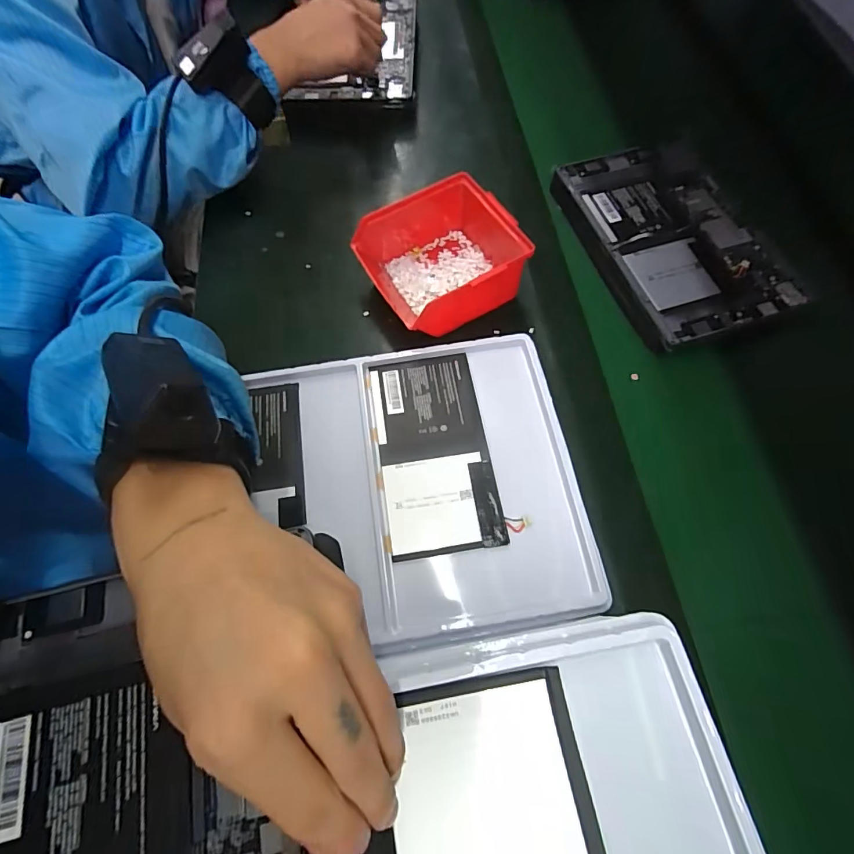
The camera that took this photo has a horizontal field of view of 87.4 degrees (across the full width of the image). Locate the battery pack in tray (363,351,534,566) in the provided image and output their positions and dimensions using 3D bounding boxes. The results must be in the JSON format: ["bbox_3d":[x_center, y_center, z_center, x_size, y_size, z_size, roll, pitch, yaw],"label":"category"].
[{"bbox_3d":[0.005,0.019,0.380,0.098,0.007,0.172,-9,67,-4],"label":"battery pack in tray"}]

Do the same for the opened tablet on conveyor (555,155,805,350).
[{"bbox_3d":[0.255,-0.205,0.479,0.159,0.020,0.250,-17,68,-8],"label":"opened tablet on conveyor"}]

